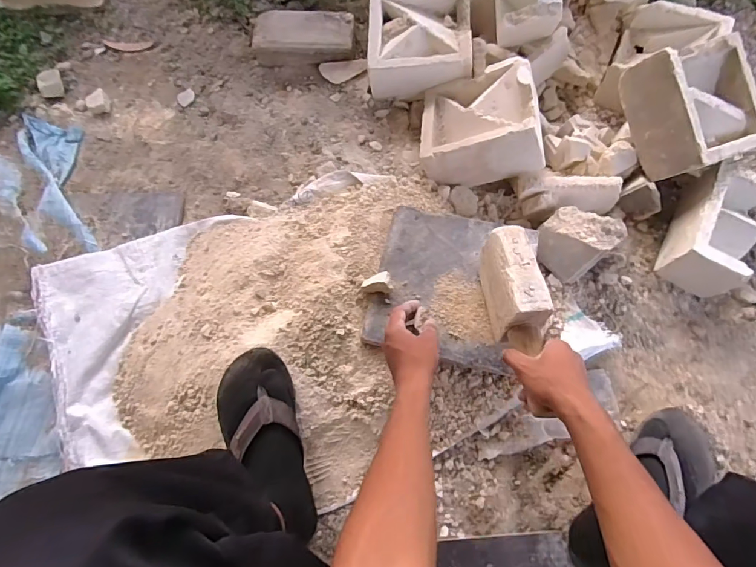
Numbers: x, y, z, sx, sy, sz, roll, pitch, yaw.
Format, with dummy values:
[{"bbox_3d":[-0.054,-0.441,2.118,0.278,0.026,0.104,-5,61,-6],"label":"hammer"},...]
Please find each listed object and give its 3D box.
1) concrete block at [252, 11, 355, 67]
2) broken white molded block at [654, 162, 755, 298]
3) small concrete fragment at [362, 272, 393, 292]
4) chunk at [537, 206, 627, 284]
[{"bbox_3d":[-0.158,-0.527,0.939,0.214,0.064,0.106,2,70,1],"label":"concrete block"},{"bbox_3d":[0.582,-0.096,0.735,0.099,0.084,0.199,27,73,10],"label":"broken white molded block"},{"bbox_3d":[-0.002,0.002,0.669,0.045,0.029,0.031,-11,70,-3],"label":"small concrete fragment"},{"bbox_3d":[0.332,-0.073,0.731,0.111,0.073,0.105,0,70,1],"label":"chunk"}]

